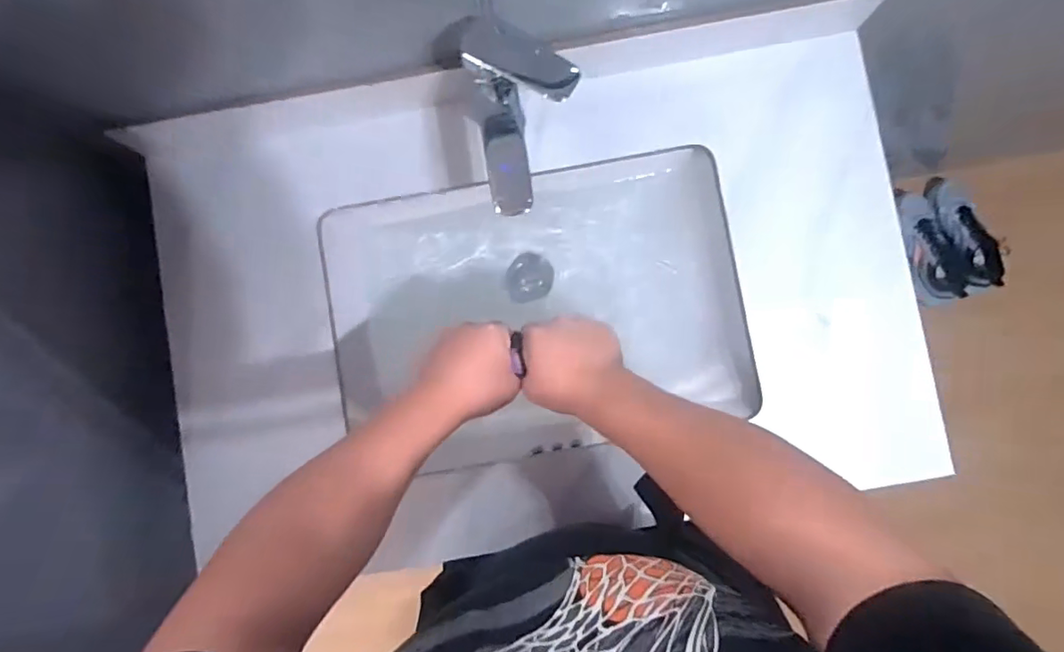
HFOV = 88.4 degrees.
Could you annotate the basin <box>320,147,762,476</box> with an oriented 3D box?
[{"bbox_3d":[0.003,-0.022,0.667,0.442,0.136,0.315,-11,85,1],"label":"basin"}]

